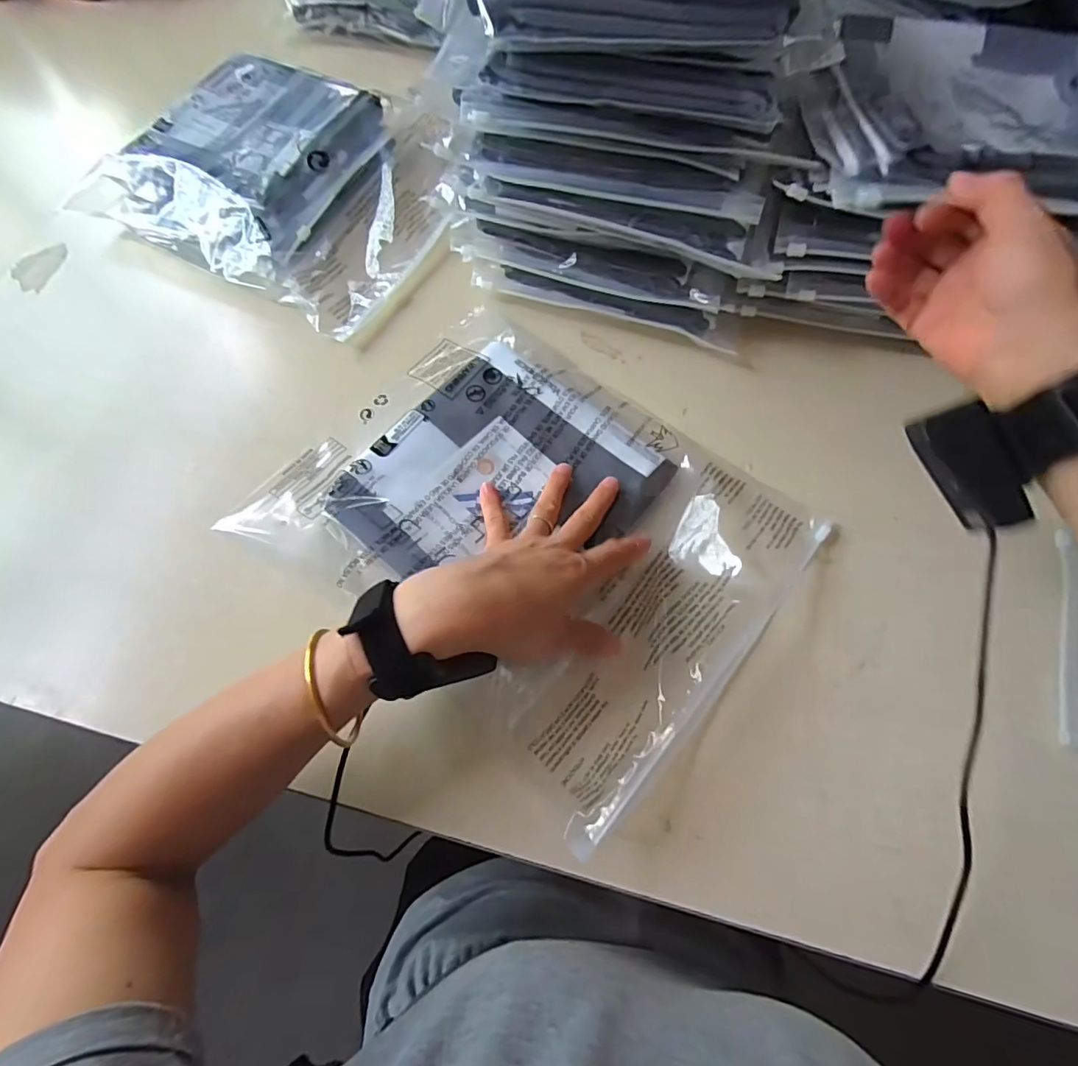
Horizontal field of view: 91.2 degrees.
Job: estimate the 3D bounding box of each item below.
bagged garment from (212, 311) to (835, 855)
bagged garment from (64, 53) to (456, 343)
[{"bbox_3d":[-0.009,0.000,0.377,0.327,0.039,0.257,37,73,16],"label":"bagged garment"},{"bbox_3d":[-0.250,-0.355,0.527,0.339,0.044,0.259,28,71,12],"label":"bagged garment"}]

